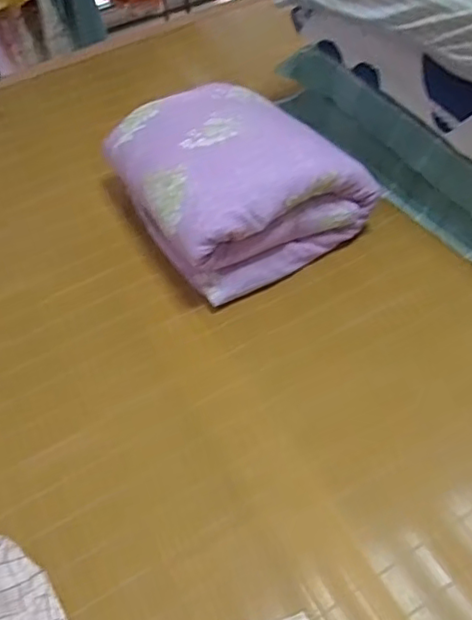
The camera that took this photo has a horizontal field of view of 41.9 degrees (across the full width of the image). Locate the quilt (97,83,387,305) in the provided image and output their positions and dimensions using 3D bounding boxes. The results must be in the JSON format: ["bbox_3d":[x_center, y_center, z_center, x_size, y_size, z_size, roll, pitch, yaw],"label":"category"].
[{"bbox_3d":[-0.004,-0.225,1.024,0.321,0.172,0.357,-26,52,-17],"label":"quilt"}]

